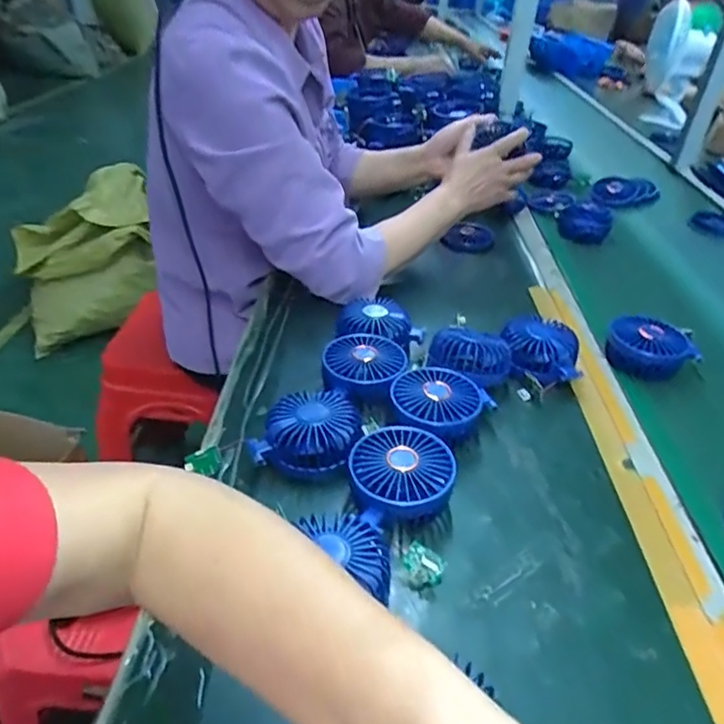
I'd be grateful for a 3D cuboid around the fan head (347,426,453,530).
[{"bbox_3d":[0.033,0.097,0.491,0.083,0.043,0.083,4,35,-2],"label":"fan head"}]

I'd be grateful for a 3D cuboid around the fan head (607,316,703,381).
[{"bbox_3d":[0.346,-0.023,0.688,0.095,0.052,0.086,16,37,15],"label":"fan head"}]

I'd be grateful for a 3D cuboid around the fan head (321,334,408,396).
[{"bbox_3d":[0.002,0.007,0.617,0.087,0.039,0.083,5,35,-1],"label":"fan head"}]

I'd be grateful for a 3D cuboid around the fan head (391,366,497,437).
[{"bbox_3d":[0.074,0.040,0.567,0.084,0.033,0.086,4,35,-2],"label":"fan head"}]

